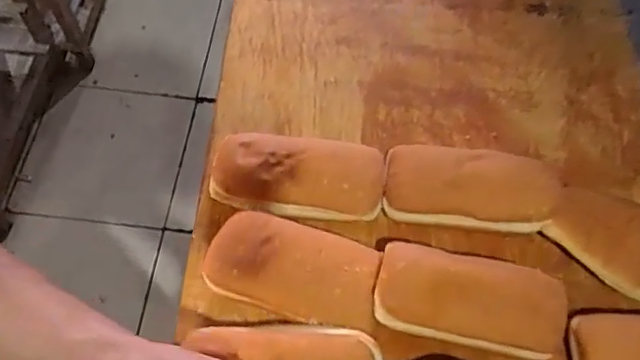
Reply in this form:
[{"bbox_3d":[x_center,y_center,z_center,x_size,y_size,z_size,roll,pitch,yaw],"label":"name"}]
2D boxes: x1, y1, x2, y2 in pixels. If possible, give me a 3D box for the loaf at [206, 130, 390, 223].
[{"bbox_3d":[-0.020,0.000,0.508,0.151,0.044,0.075,8,62,1],"label":"loaf"}]

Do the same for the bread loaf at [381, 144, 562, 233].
[{"bbox_3d":[0.132,0.007,0.511,0.151,0.046,0.075,8,62,1],"label":"bread loaf"}]

